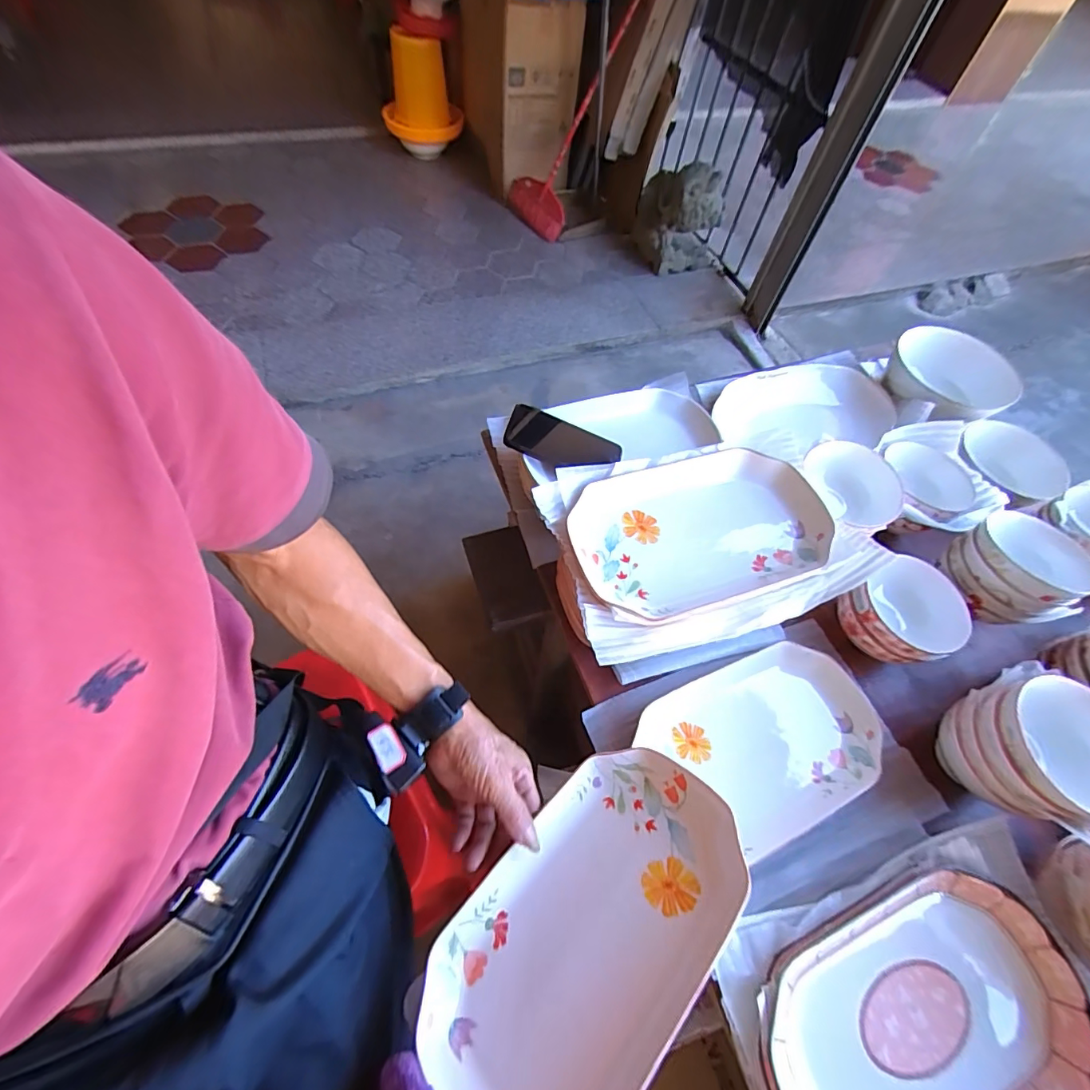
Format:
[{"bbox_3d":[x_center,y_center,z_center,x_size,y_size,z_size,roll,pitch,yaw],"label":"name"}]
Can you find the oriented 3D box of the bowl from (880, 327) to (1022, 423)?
[{"bbox_3d":[0.658,-0.283,0.792,0.188,0.067,0.188,2,60,-4],"label":"bowl"}]

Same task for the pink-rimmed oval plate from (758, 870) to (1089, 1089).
[{"bbox_3d":[0.313,0.399,0.403,0.281,0.037,0.167,-18,63,-15],"label":"pink-rimmed oval plate"}]

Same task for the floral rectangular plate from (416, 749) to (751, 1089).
[{"bbox_3d":[0.039,0.312,0.396,0.171,0.038,0.283,21,53,43],"label":"floral rectangular plate"}]

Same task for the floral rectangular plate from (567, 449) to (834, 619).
[{"bbox_3d":[0.177,-0.018,0.534,0.292,0.030,0.171,-16,61,-12],"label":"floral rectangular plate"}]

